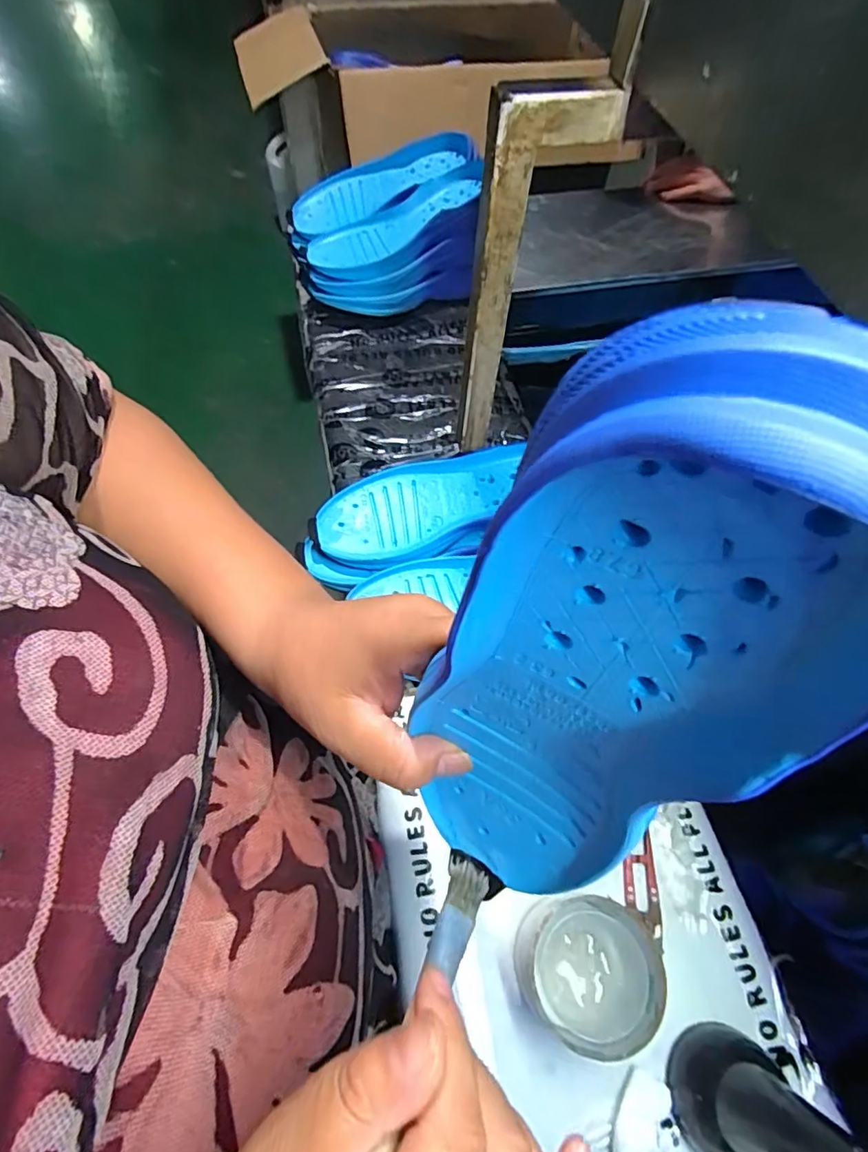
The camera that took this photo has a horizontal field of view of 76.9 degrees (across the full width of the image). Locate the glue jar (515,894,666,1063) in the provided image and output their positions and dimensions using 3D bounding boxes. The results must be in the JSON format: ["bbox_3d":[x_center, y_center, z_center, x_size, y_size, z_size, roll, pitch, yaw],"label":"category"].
[{"bbox_3d":[0.098,0.254,0.356,0.083,0.049,0.080,1,61,-2],"label":"glue jar"}]

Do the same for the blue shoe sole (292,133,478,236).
[{"bbox_3d":[-0.070,-0.524,0.726,0.251,0.034,0.099,-15,61,13],"label":"blue shoe sole"}]

